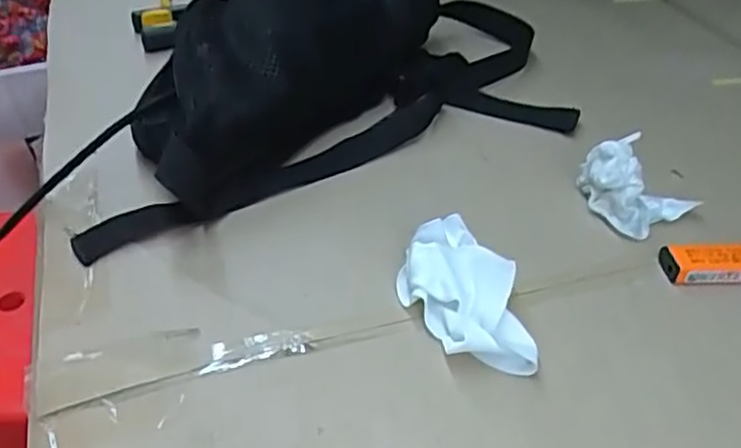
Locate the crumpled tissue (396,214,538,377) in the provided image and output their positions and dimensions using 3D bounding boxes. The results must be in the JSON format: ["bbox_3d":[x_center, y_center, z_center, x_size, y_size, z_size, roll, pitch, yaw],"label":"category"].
[{"bbox_3d":[0.049,0.036,0.346,0.052,0.030,0.089,-19,46,-23],"label":"crumpled tissue"}]

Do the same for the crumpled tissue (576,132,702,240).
[{"bbox_3d":[0.161,-0.027,0.419,0.054,0.038,0.055,-21,47,-25],"label":"crumpled tissue"}]

